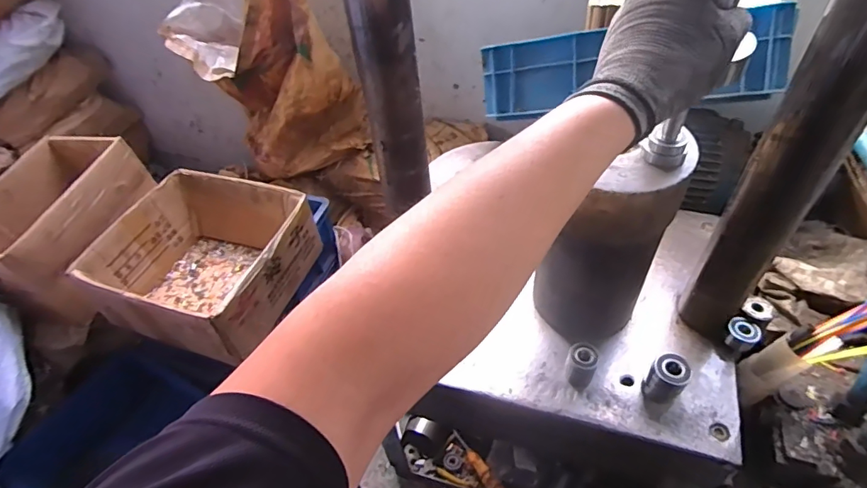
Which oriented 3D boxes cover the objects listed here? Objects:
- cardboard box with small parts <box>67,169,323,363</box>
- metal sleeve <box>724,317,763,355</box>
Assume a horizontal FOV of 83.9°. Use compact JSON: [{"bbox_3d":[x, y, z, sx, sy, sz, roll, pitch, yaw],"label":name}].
[{"bbox_3d":[-0.406,0.028,0.865,0.299,0.146,0.290,9,49,14],"label":"cardboard box with small parts"},{"bbox_3d":[0.374,0.113,0.588,0.033,0.033,0.033,-3,47,3],"label":"metal sleeve"}]

